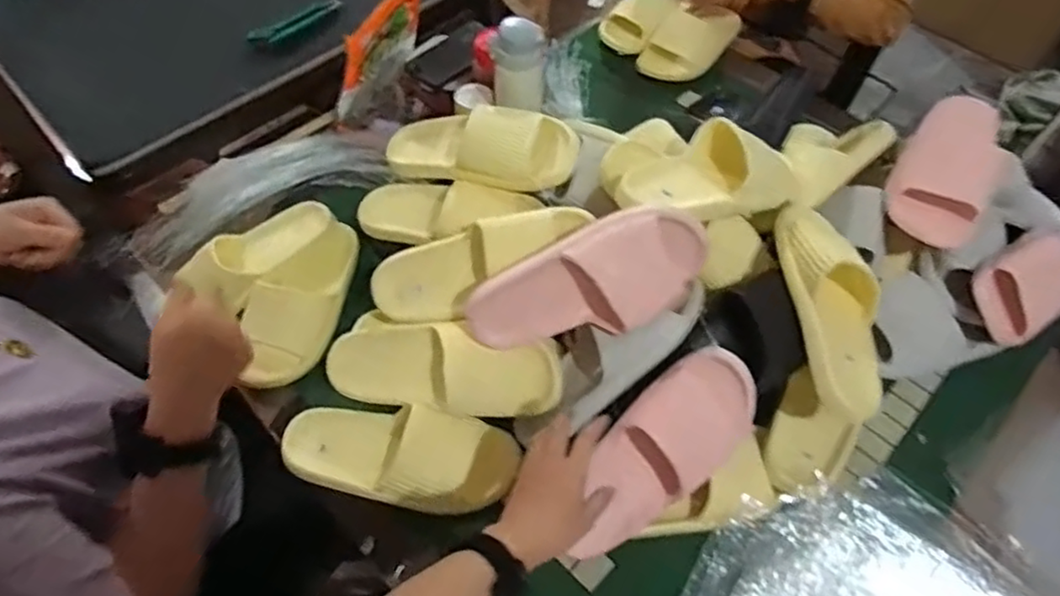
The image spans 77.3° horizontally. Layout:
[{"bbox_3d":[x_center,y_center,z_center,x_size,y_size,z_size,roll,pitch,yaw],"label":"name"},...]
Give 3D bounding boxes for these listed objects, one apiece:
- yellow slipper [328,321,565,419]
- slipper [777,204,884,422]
[{"bbox_3d":[-0.106,0.082,0.762,0.255,0.085,0.089,10,59,5],"label":"yellow slipper"},{"bbox_3d":[0.337,0.004,0.728,0.095,0.071,0.248,-9,77,-7],"label":"slipper"}]

